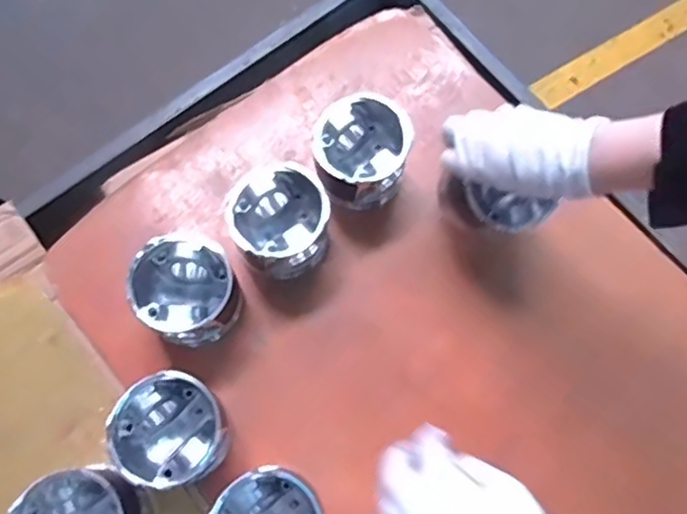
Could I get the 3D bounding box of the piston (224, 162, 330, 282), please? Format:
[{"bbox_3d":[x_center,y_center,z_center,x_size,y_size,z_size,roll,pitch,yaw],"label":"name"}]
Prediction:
[{"bbox_3d":[-0.065,-0.035,0.640,0.097,0.078,0.101,0,73,-1],"label":"piston"}]

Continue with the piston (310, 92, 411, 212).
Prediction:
[{"bbox_3d":[0.016,-0.104,0.667,0.094,0.092,0.095,0,73,-1],"label":"piston"}]

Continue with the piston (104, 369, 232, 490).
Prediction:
[{"bbox_3d":[-0.152,0.159,0.583,0.096,0.079,0.096,36,76,9],"label":"piston"}]

